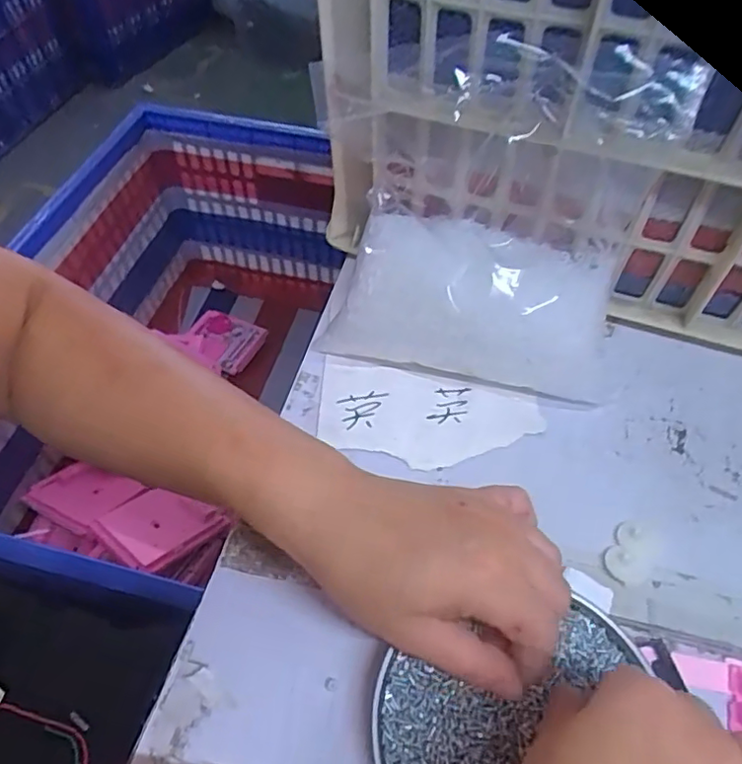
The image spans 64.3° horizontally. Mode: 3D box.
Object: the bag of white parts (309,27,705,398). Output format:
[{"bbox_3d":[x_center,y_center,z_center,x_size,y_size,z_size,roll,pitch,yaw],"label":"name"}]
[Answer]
[{"bbox_3d":[0.074,-0.096,0.371,0.182,0.187,0.110,14,55,10],"label":"bag of white parts"}]

